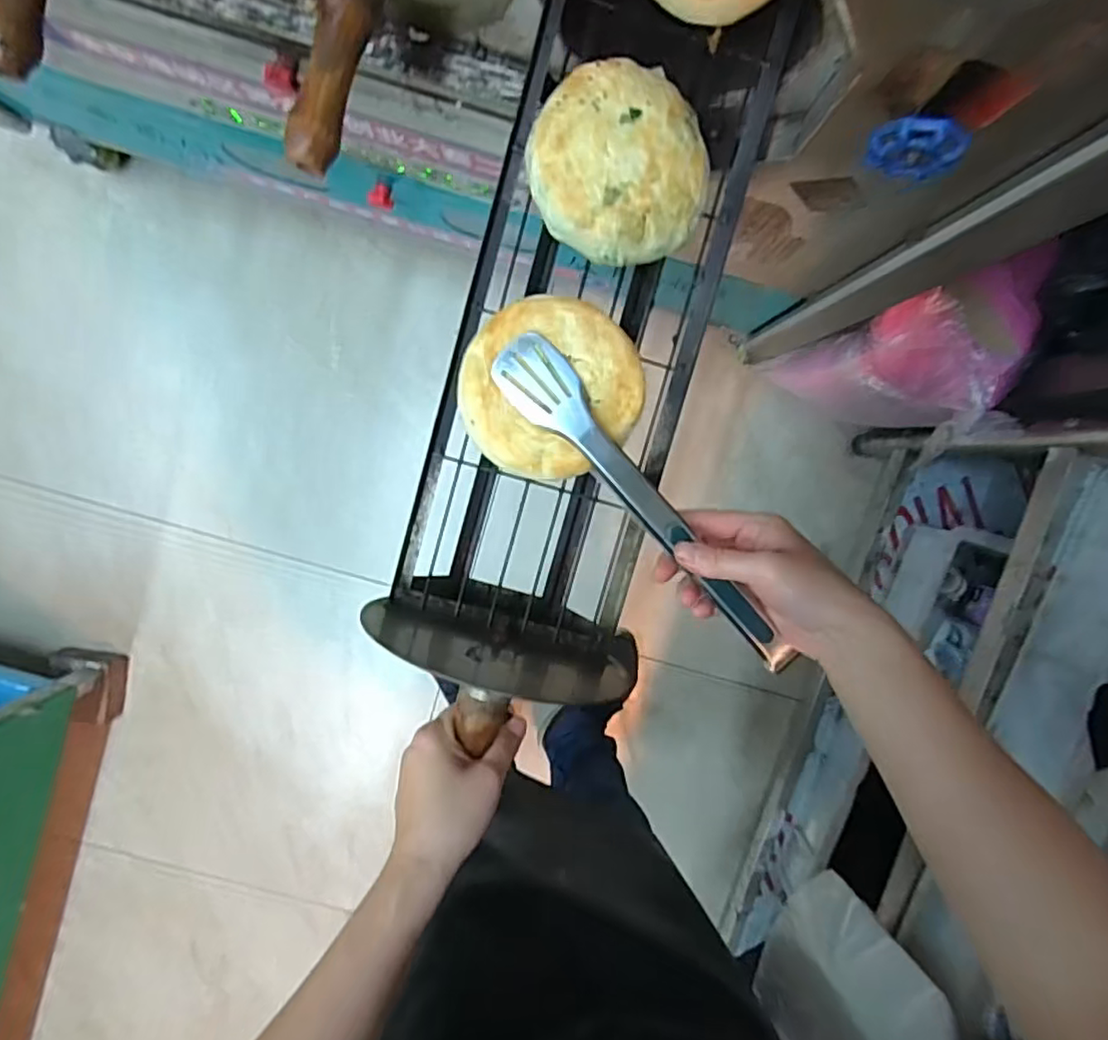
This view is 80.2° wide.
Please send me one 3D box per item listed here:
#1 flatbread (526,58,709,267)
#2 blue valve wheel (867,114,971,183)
[{"bbox_3d":[0.041,-0.226,0.415,0.111,0.022,0.114,9,95,-1],"label":"flatbread"},{"bbox_3d":[0.218,-0.225,0.398,0.050,0.054,0.014,12,95,-2],"label":"blue valve wheel"}]

